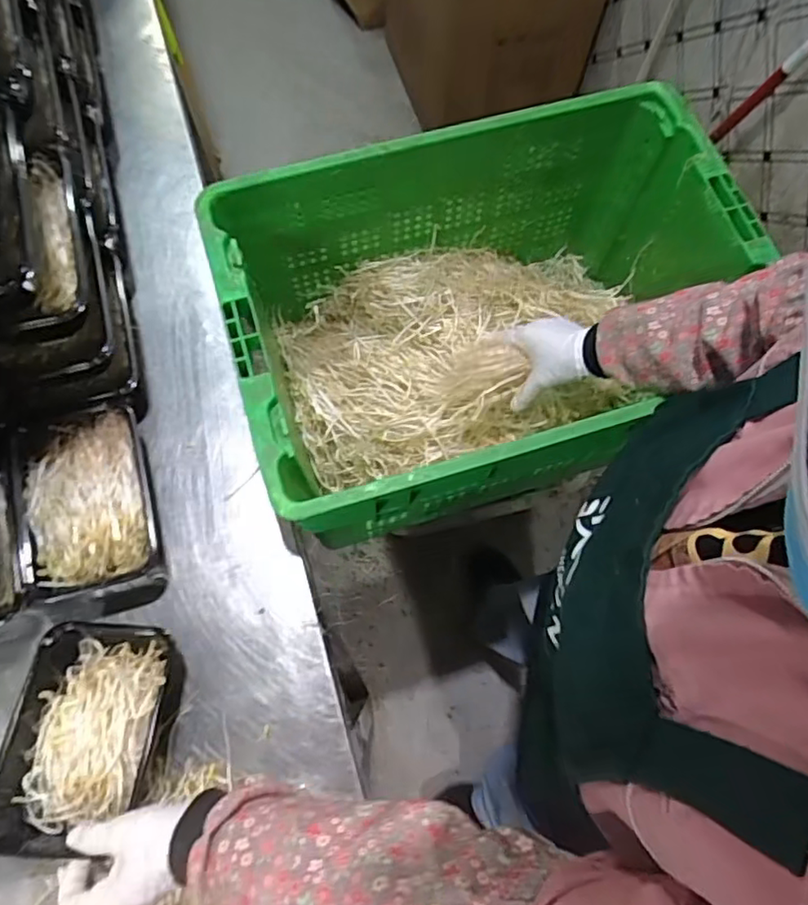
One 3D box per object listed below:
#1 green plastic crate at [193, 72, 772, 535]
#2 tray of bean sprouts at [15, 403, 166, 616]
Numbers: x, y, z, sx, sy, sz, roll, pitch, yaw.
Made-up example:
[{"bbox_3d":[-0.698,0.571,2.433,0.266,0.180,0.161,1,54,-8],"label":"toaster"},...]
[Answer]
[{"bbox_3d":[0.100,-0.155,0.781,0.580,0.263,0.393,-17,74,-7],"label":"green plastic crate"},{"bbox_3d":[-0.317,0.062,0.629,0.131,0.068,0.190,-16,74,-7],"label":"tray of bean sprouts"}]

